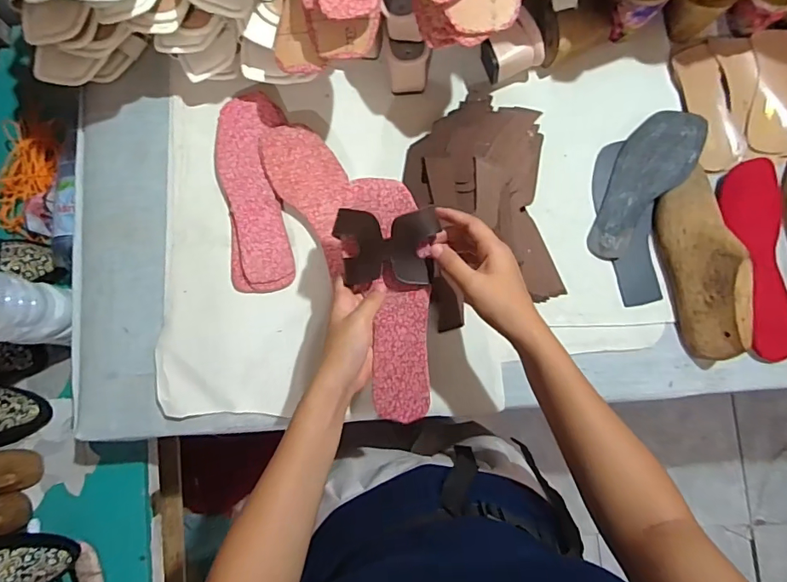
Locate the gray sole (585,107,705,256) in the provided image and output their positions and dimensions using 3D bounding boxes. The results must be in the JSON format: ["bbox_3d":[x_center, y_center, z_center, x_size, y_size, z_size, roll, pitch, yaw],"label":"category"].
[{"bbox_3d":[0.305,-0.131,0.585,0.075,0.033,0.194,30,83,4],"label":"gray sole"}]

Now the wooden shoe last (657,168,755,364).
[{"bbox_3d":[0.355,-0.035,0.551,0.067,0.071,0.221,-1,82,0],"label":"wooden shoe last"}]

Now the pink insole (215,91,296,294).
[{"bbox_3d":[-0.174,-0.123,0.594,0.086,0.016,0.247,-5,82,-1],"label":"pink insole"}]

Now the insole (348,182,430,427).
[{"bbox_3d":[0.001,0.012,0.476,0.065,0.006,0.242,-5,98,11],"label":"insole"}]

